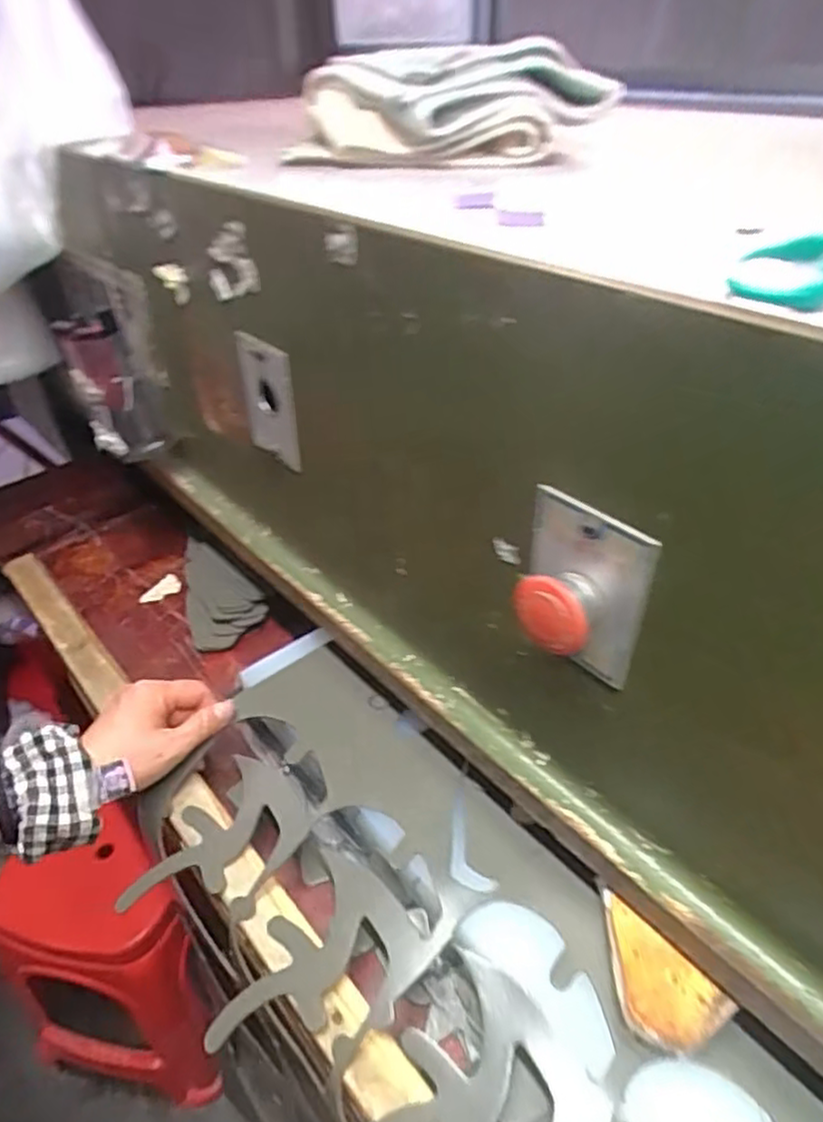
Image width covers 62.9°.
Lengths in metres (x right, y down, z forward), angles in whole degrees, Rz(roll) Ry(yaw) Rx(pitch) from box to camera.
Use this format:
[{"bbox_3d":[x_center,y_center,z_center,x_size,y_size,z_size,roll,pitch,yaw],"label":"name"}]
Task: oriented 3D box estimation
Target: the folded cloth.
[{"bbox_3d":[0.028,-0.331,0.486,0.179,0.065,0.171,-28,45,-29],"label":"folded cloth"}]

